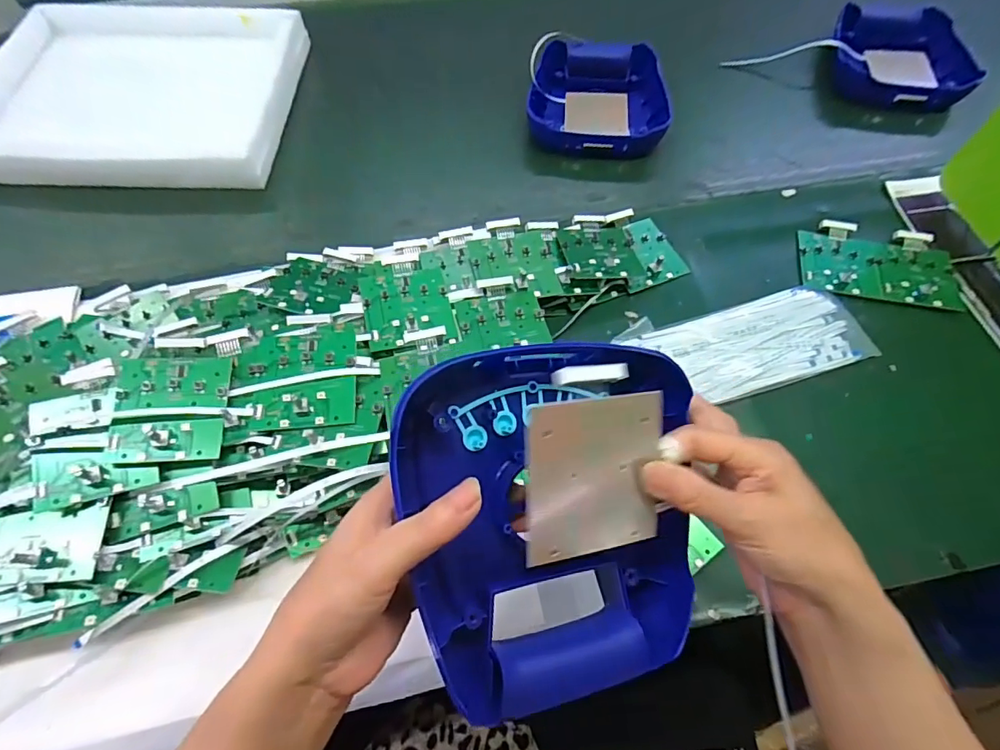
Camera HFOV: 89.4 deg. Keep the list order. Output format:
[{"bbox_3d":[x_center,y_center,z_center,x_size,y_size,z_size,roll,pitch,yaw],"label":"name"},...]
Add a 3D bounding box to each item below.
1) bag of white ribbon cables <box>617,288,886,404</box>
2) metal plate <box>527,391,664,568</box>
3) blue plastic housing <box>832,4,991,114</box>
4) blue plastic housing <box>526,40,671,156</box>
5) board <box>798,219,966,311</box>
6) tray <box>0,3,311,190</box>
[{"bbox_3d":[0.236,-0.031,0.476,0.225,0.015,0.094,-12,61,-7],"label":"bag of white ribbon cables"},{"bbox_3d":[0.048,0.051,0.252,0.075,0.004,0.077,-4,97,-22],"label":"metal plate"},{"bbox_3d":[0.561,-0.446,0.714,0.183,0.047,0.197,16,62,8],"label":"blue plastic housing"},{"bbox_3d":[0.126,-0.350,0.647,0.165,0.049,0.192,6,61,3],"label":"blue plastic housing"},{"bbox_3d":[0.394,-0.117,0.527,0.152,0.009,0.099,10,61,5],"label":"board"},{"bbox_3d":[-0.443,-0.357,0.631,0.346,0.055,0.304,0,61,0],"label":"tray"}]

